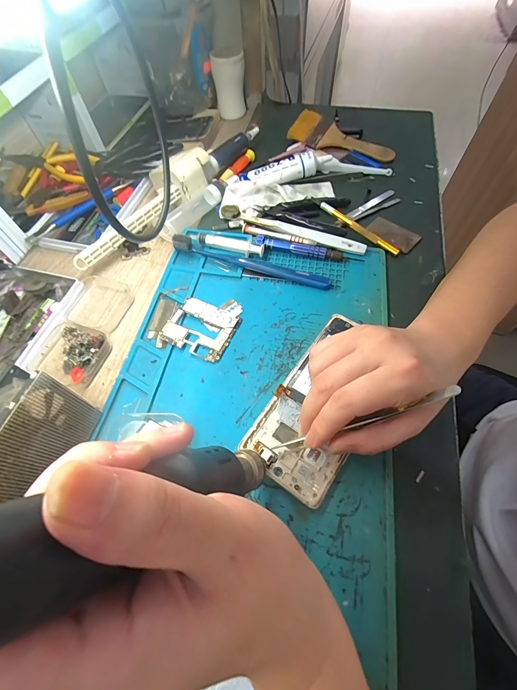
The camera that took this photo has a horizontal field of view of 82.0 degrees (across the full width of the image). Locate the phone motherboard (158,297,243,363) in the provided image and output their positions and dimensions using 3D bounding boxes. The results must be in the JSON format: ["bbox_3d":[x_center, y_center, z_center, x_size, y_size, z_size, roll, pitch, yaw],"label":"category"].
[{"bbox_3d":[-0.058,-0.018,0.303,0.066,0.007,0.058,23,64,14],"label":"phone motherboard"}]

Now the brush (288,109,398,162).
[{"bbox_3d":[0.133,-0.324,0.459,0.163,0.016,0.066,23,64,14],"label":"brush"}]

